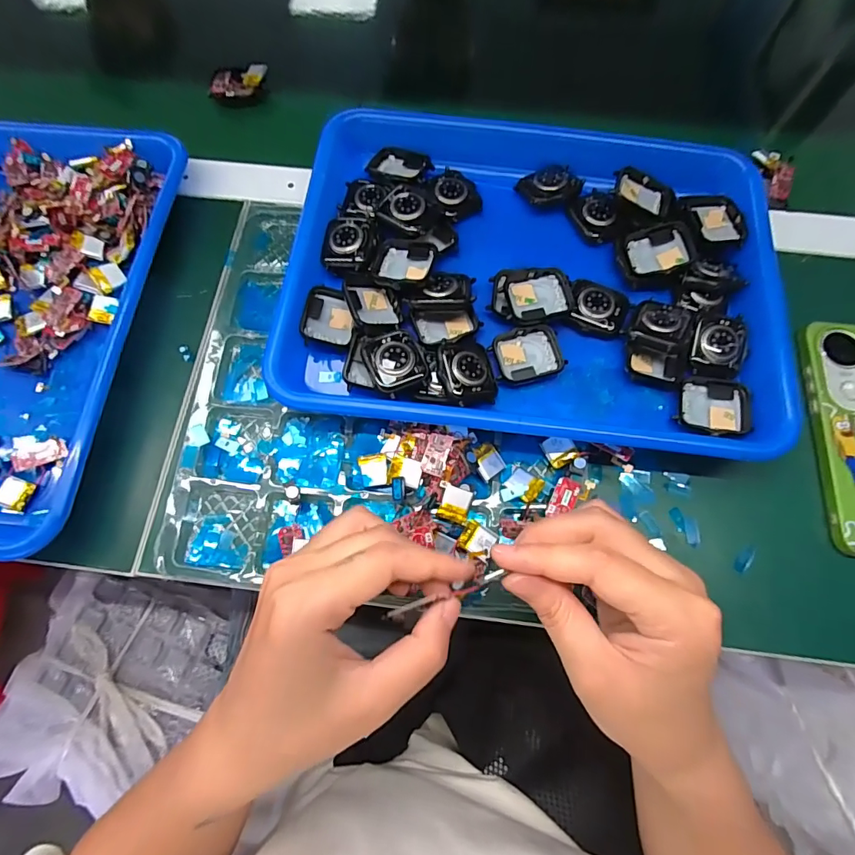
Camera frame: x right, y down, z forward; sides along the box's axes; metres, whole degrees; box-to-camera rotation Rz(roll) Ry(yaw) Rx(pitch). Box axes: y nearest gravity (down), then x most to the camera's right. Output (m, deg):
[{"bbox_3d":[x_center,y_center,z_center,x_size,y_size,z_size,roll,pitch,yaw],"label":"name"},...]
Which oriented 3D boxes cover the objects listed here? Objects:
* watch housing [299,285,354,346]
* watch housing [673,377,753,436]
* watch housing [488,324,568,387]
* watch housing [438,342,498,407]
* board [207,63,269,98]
[{"bbox_3d":[-0.067,-0.077,0.312,0.033,0.011,0.044,12,60,-16],"label":"watch housing"},{"bbox_3d":[0.183,-0.013,0.293,0.044,0.007,0.039,10,71,4],"label":"watch housing"},{"bbox_3d":[0.066,-0.049,0.304,0.045,0.009,0.035,-16,72,-5],"label":"watch housing"},{"bbox_3d":[0.026,-0.035,0.294,0.034,0.010,0.041,-7,78,-19],"label":"watch housing"},{"bbox_3d":[-0.165,-0.301,0.397,0.053,0.010,0.032,-21,72,-6],"label":"board"}]

